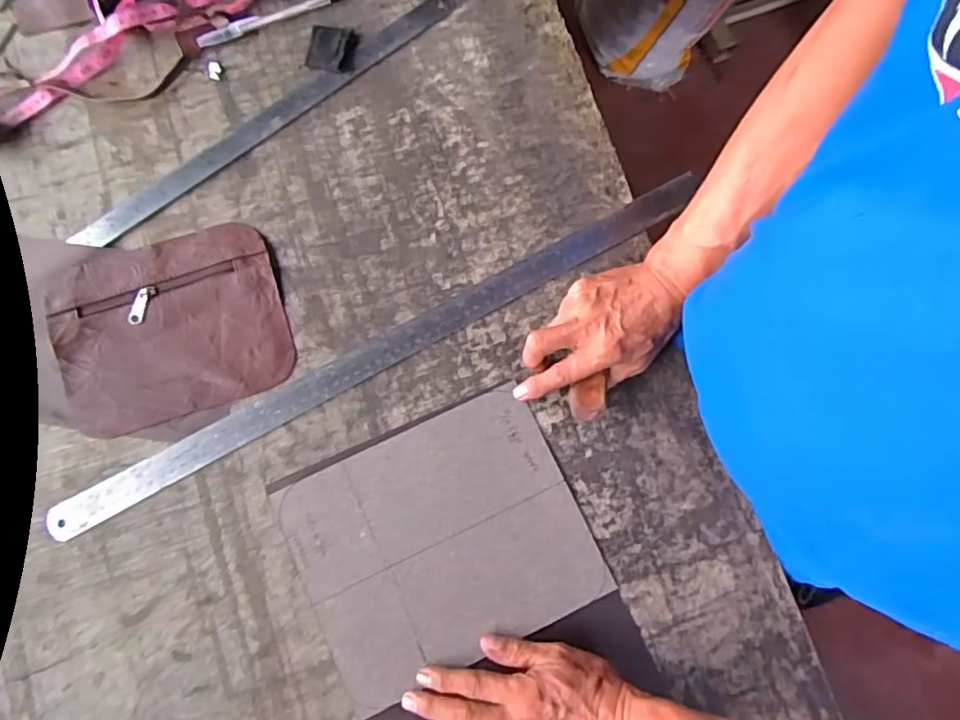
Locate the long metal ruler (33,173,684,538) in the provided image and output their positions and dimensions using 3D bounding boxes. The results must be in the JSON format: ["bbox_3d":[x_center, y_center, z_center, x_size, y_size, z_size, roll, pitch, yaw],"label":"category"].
[{"bbox_3d":[-0.079,-0.014,0.512,0.602,0.005,0.031,-29,78,-7],"label":"long metal ruler"}]

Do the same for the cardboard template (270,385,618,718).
[{"bbox_3d":[-0.032,0.148,0.488,0.225,0.004,0.184,-25,80,-6],"label":"cardboard template"}]

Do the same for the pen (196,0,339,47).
[{"bbox_3d":[-0.196,-0.328,0.562,0.150,0.009,0.014,-22,80,-5],"label":"pen"}]

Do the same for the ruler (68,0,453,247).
[{"bbox_3d":[-0.192,-0.228,0.550,0.404,0.006,0.026,-38,82,-7],"label":"ruler"}]

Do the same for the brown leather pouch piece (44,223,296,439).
[{"bbox_3d":[-0.267,-0.031,0.510,0.188,0.008,0.155,-17,80,-4],"label":"brown leather pouch piece"}]

